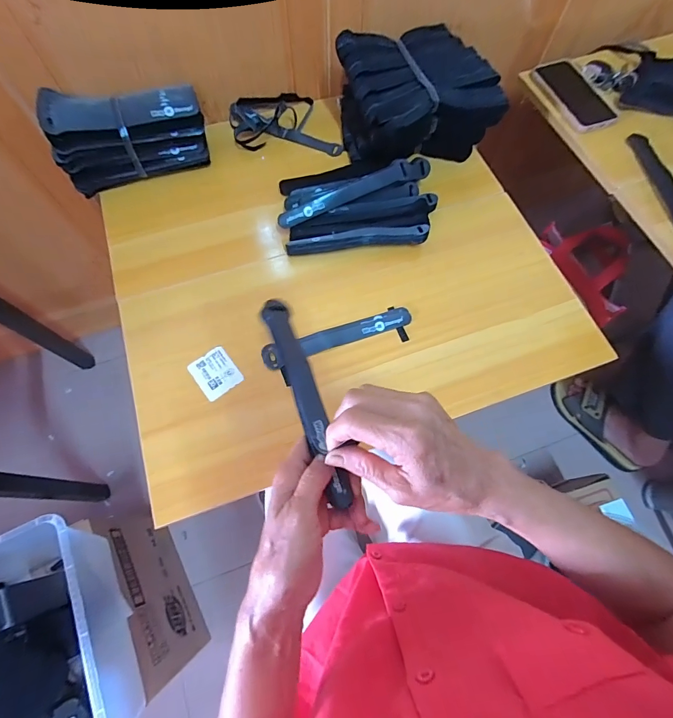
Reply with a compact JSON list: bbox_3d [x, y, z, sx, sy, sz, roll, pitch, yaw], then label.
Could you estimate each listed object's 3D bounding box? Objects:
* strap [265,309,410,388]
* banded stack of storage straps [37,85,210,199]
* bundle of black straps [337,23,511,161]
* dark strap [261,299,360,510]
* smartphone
[{"bbox_3d":[0.005,-0.022,0.489,0.198,0.009,0.051,-17,70,-7],"label":"strap"},{"bbox_3d":[-0.297,-0.329,0.549,0.201,0.099,0.081,-16,70,-7],"label":"banded stack of storage straps"},{"bbox_3d":[0.117,-0.400,0.574,0.211,0.112,0.180,-16,70,-7],"label":"bundle of black straps"},{"bbox_3d":[-0.028,0.026,0.320,0.022,0.015,0.194,-19,63,-8],"label":"dark strap"},{"bbox_3d":[0.417,-0.469,0.660,0.086,0.008,0.178,-17,70,-7],"label":"smartphone"}]

